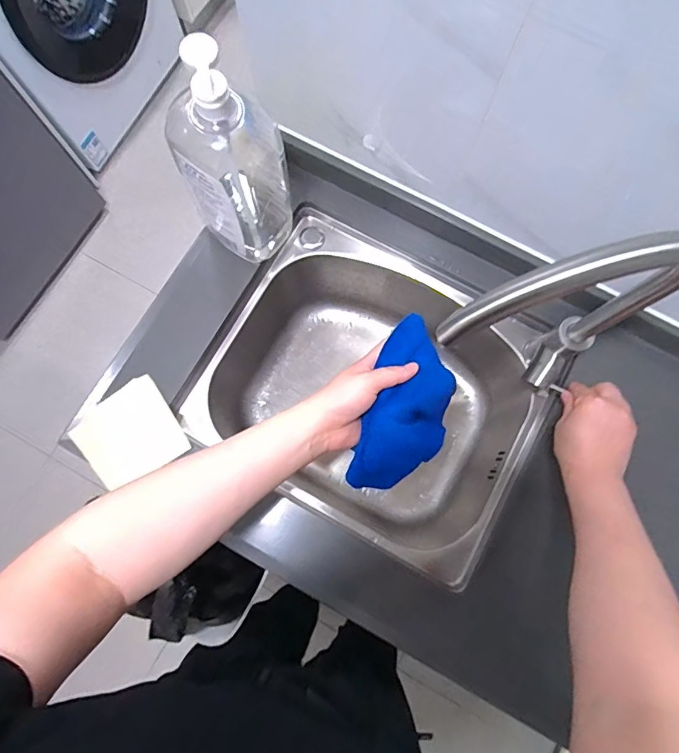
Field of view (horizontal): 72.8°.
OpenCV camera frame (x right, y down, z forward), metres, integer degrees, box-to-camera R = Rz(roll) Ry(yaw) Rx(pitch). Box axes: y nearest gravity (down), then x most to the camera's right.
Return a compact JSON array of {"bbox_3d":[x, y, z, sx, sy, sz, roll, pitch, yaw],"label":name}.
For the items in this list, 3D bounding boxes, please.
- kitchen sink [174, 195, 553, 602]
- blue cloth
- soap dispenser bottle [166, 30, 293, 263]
[{"bbox_3d":[0.057,0.025,0.748,0.454,0.195,0.404,30,79,6],"label":"kitchen sink"},{"bbox_3d":[0.074,0.039,0.490,0.084,0.071,0.192,17,95,3],"label":"blue cloth"},{"bbox_3d":[-0.114,-0.233,0.520,0.117,0.285,0.063,-20,79,-5],"label":"soap dispenser bottle"}]

